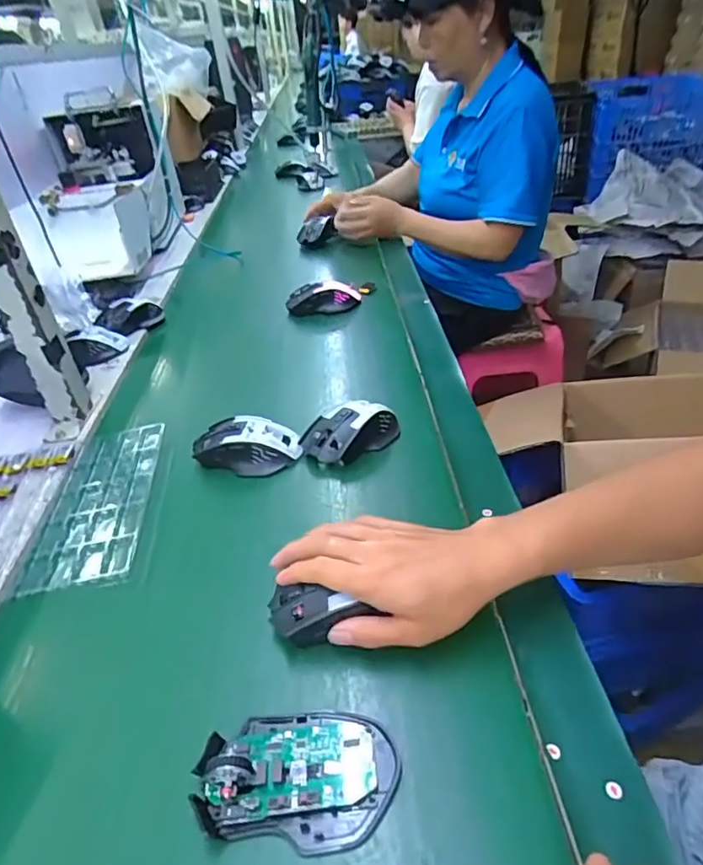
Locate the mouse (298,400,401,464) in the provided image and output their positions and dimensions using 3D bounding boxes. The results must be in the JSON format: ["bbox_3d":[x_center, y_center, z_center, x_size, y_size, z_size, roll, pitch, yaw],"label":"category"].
[{"bbox_3d":[0.001,-0.005,0.583,0.105,0.040,0.057,-24,39,-22],"label":"mouse"}]

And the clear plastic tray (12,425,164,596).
[{"bbox_3d":[-0.248,0.067,0.546,0.096,0.013,0.219,-9,35,-3],"label":"clear plastic tray"}]

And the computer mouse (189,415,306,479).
[{"bbox_3d":[-0.111,0.012,0.580,0.110,0.032,0.060,-1,36,8],"label":"computer mouse"}]

